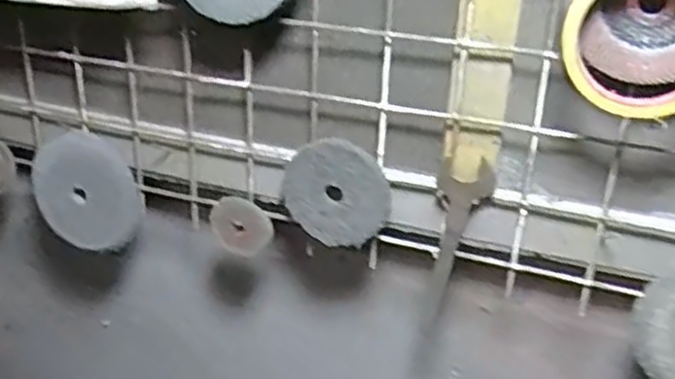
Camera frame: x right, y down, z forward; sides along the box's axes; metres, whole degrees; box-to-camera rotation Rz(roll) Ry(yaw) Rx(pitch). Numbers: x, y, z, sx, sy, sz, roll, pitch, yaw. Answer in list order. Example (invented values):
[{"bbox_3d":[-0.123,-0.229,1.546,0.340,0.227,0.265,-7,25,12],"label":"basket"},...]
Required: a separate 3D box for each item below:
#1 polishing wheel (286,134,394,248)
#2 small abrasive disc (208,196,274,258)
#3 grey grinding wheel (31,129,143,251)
[{"bbox_3d":[-0.001,0.004,0.570,0.086,0.084,0.017,8,27,11],"label":"polishing wheel"},{"bbox_3d":[-0.083,0.032,0.619,0.054,0.051,0.011,5,26,6],"label":"small abrasive disc"},{"bbox_3d":[-0.234,0.003,0.661,0.106,0.105,0.015,14,16,6],"label":"grey grinding wheel"}]

